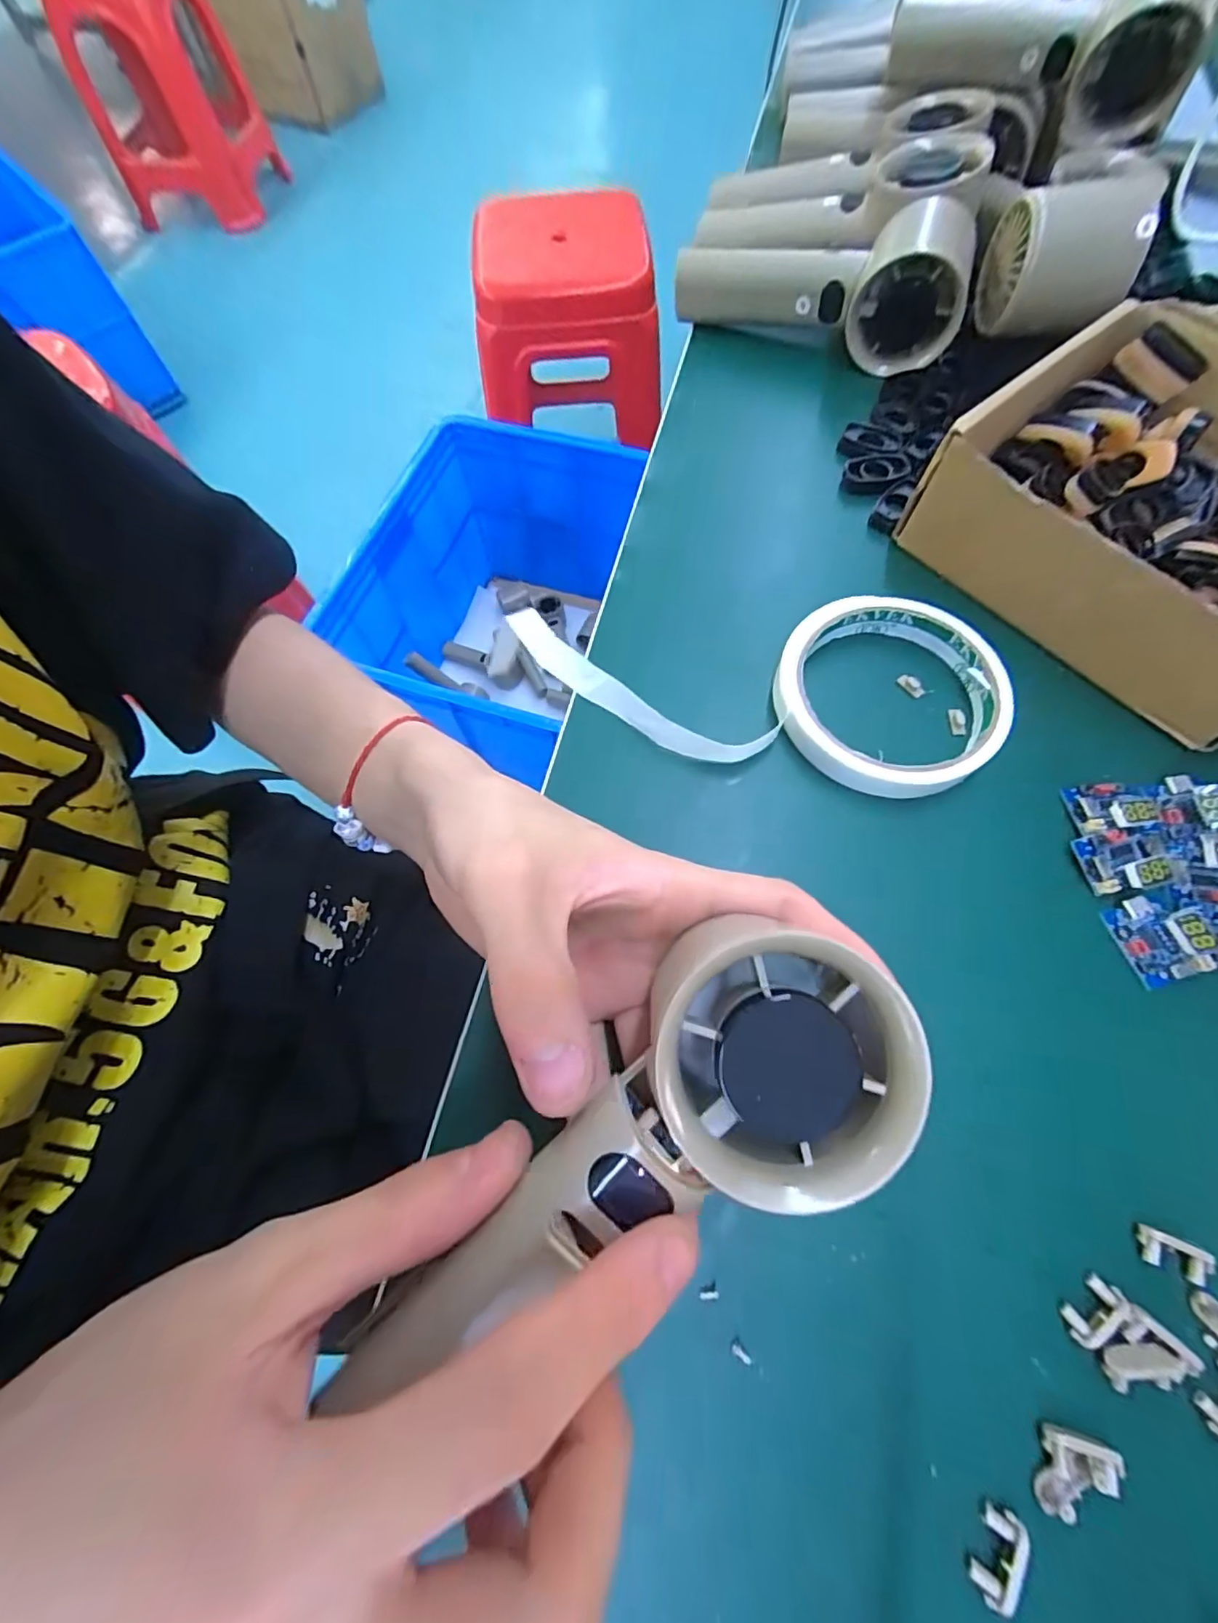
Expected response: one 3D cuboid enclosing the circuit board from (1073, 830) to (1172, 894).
[{"bbox_3d":[0.192,0.018,0.211,0.024,0.009,0.022,-7,69,-1],"label":"circuit board"}]

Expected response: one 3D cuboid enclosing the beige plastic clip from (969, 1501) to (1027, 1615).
[{"bbox_3d":[0.102,0.194,0.147,0.009,0.006,0.020,30,72,12],"label":"beige plastic clip"}]

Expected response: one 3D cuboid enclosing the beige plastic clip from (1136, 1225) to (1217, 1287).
[{"bbox_3d":[0.169,0.133,0.170,0.018,0.006,0.010,20,71,10],"label":"beige plastic clip"}]

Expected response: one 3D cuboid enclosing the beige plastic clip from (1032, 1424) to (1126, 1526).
[{"bbox_3d":[0.126,0.179,0.152,0.020,0.006,0.018,14,70,7],"label":"beige plastic clip"}]

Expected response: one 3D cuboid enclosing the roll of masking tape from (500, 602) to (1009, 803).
[{"bbox_3d":[0.057,-0.064,0.248,0.215,0.015,0.087,12,70,6],"label":"roll of masking tape"}]

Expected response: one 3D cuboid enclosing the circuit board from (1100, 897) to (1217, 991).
[{"bbox_3d":[0.197,0.045,0.200,0.021,0.014,0.029,-20,70,-6],"label":"circuit board"}]

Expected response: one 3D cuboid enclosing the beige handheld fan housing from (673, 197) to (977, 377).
[{"bbox_3d":[0.120,-0.310,0.327,0.162,0.052,0.059,16,70,8],"label":"beige handheld fan housing"}]

